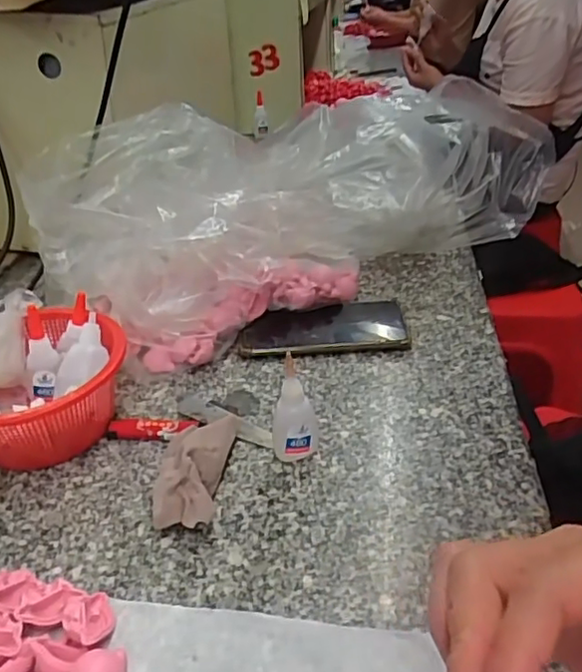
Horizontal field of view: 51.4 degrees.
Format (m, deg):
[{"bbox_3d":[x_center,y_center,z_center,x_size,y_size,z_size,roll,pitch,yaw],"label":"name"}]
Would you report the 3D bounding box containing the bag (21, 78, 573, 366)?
[{"bbox_3d":[0.042,-0.160,0.687,0.616,0.182,0.197,-21,37,-27],"label":"bag"}]

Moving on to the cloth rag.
[{"bbox_3d":[-0.070,0.092,0.437,0.052,0.039,0.101,-2,32,0],"label":"cloth rag"}]

